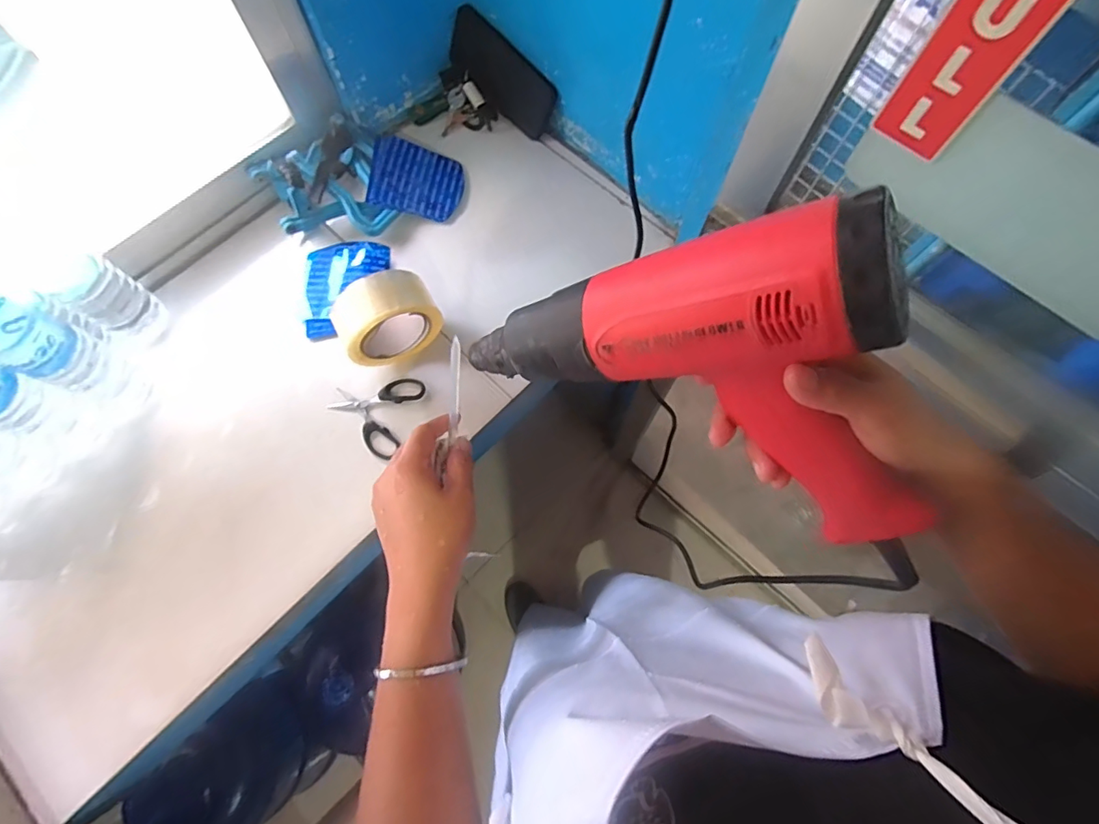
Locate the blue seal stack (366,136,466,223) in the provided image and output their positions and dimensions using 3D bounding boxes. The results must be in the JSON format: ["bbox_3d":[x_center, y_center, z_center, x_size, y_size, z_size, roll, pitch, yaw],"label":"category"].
[{"bbox_3d":[-0.170,-0.300,0.670,0.115,0.010,0.097,10,79,-13],"label":"blue seal stack"}]

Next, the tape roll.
[{"bbox_3d":[-0.172,-0.097,0.561,0.108,0.108,0.060,-41,76,-13],"label":"tape roll"}]

